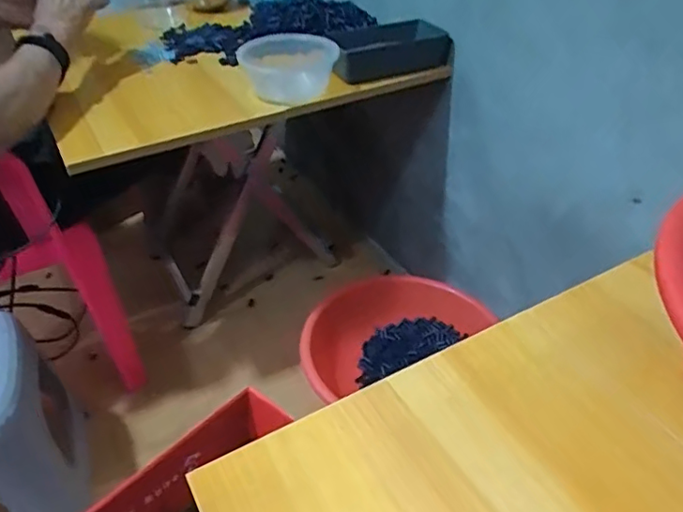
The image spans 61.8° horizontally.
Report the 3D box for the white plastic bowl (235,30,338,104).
[{"bbox_3d":[-0.082,-0.285,0.852,0.134,0.069,0.116,-13,42,-13],"label":"white plastic bowl"}]

